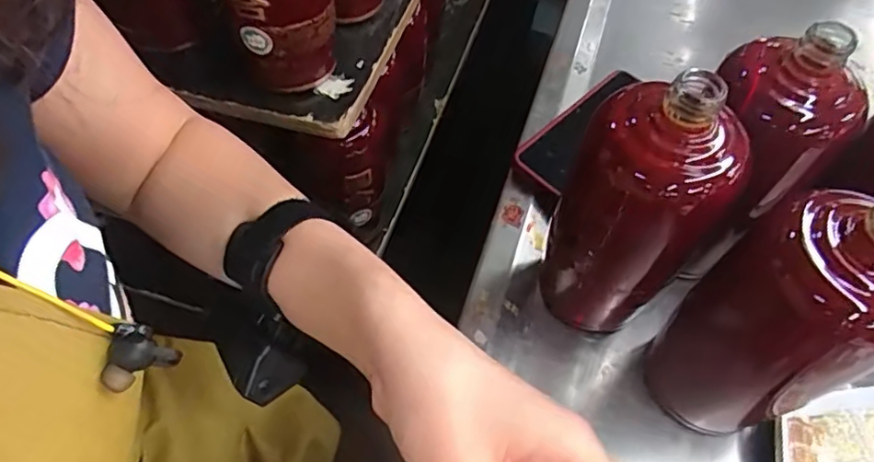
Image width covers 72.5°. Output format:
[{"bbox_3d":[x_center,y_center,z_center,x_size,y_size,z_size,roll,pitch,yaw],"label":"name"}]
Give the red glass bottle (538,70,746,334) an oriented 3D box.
[{"bbox_3d":[0.111,-0.006,0.348,0.080,0.186,0.066,31,58,16],"label":"red glass bottle"}]

